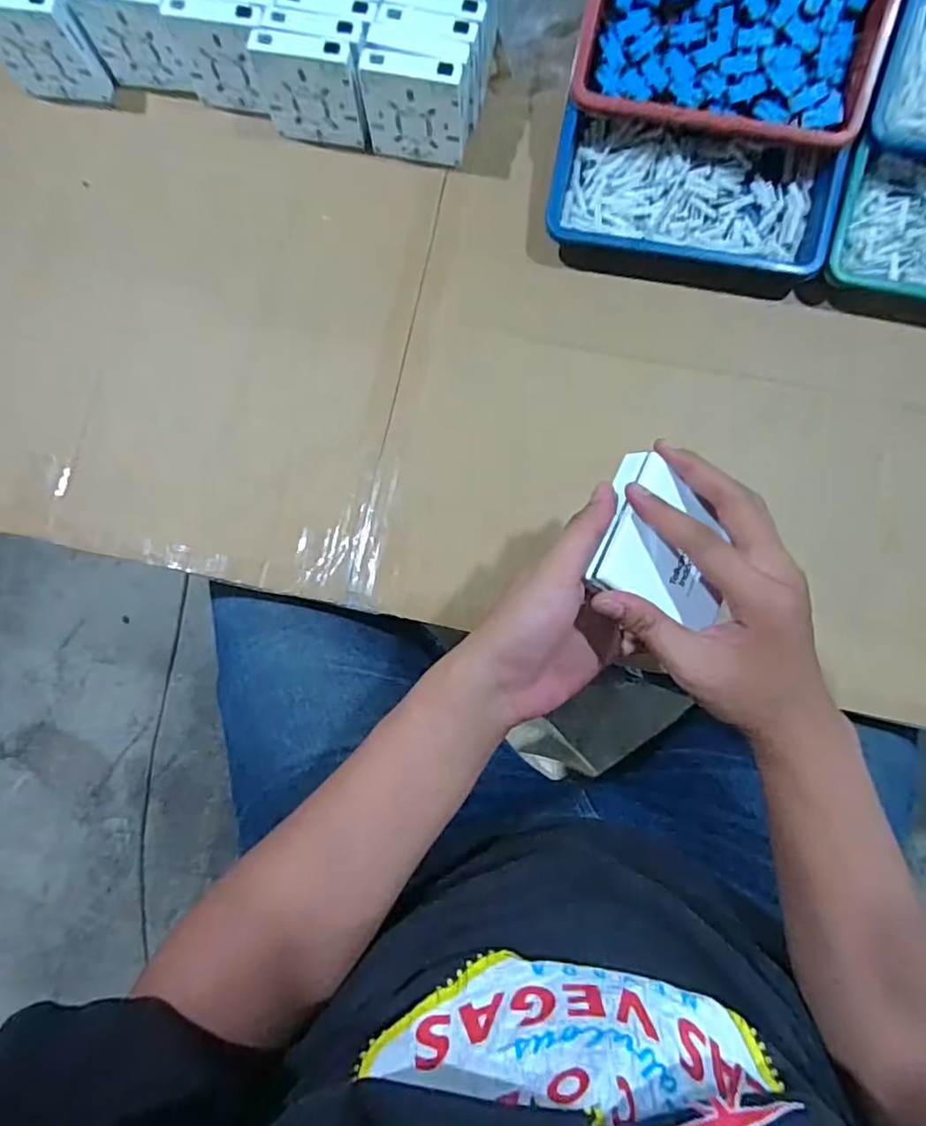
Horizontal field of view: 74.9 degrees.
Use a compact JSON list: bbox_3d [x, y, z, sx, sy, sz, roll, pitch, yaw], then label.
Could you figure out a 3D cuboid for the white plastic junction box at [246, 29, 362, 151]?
[{"bbox_3d":[-0.134,-0.411,0.530,0.088,0.084,0.025,8,81,3],"label":"white plastic junction box"}]

